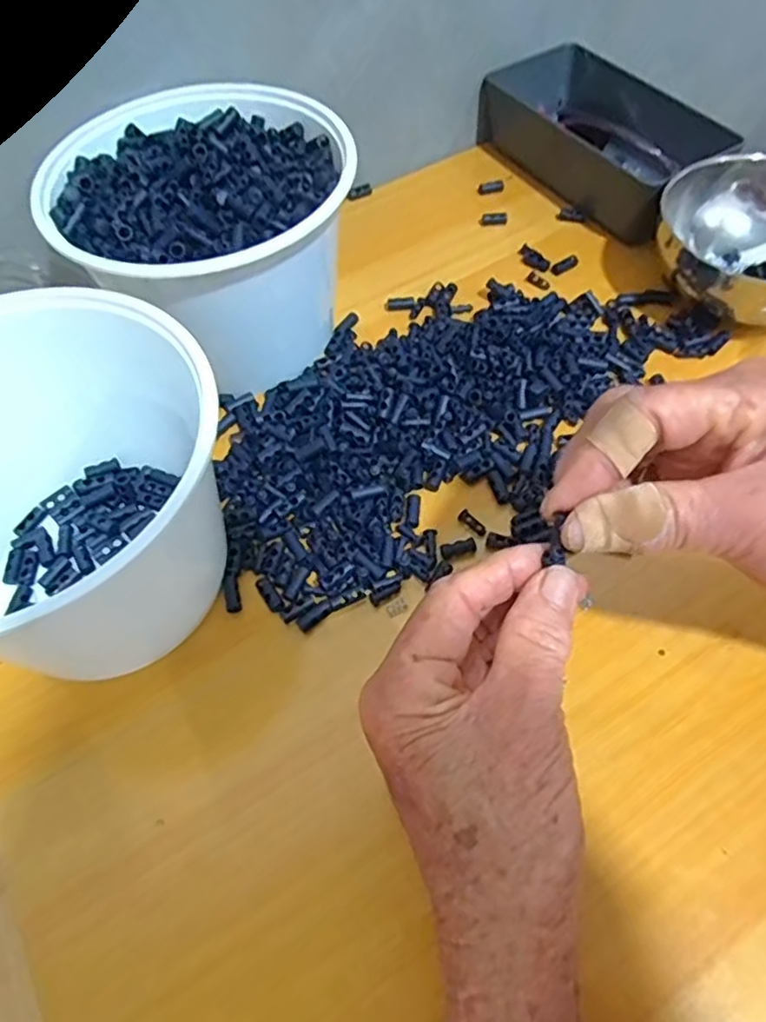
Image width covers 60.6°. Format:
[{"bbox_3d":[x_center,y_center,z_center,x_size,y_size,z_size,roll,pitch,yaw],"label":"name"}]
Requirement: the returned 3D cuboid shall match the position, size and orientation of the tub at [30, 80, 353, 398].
[{"bbox_3d":[-0.098,-0.158,0.386,0.157,0.095,0.156,-1,59,2],"label":"tub"}]

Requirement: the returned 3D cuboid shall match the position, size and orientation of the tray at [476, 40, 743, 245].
[{"bbox_3d":[0.164,-0.280,0.496,0.096,0.056,0.179,-32,63,-16],"label":"tray"}]

